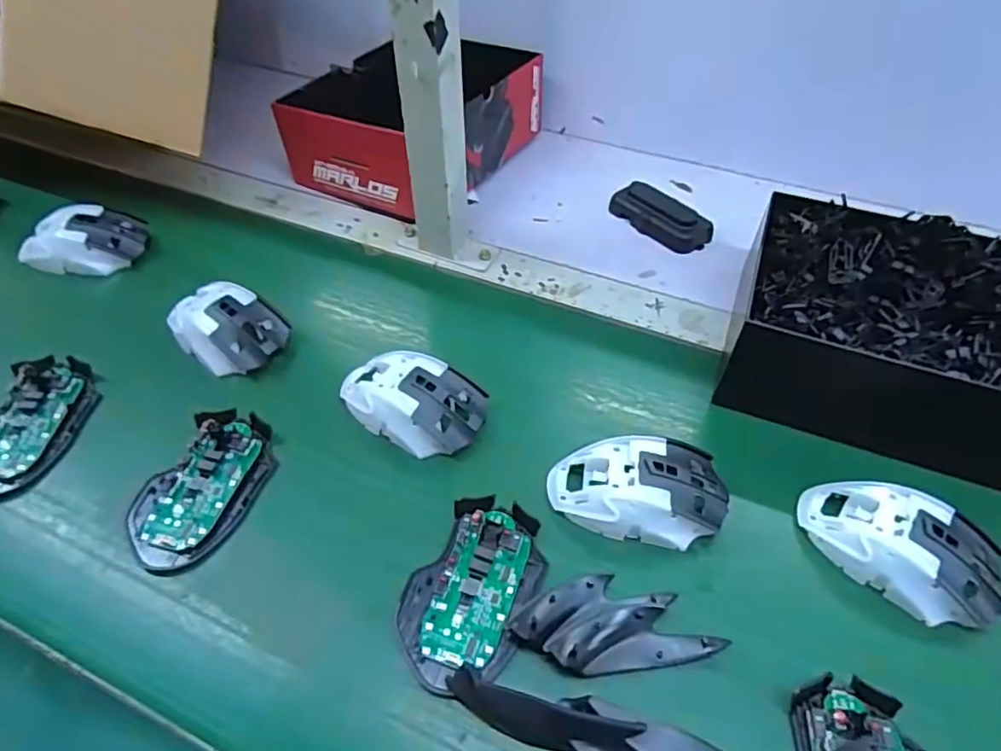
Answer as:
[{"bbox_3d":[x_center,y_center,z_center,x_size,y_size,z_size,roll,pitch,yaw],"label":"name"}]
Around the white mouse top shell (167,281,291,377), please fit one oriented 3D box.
[{"bbox_3d":[-0.228,-0.044,0.502,0.108,0.039,0.069,28,51,24],"label":"white mouse top shell"}]

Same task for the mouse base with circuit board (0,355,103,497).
[{"bbox_3d":[-0.346,0.035,0.448,0.068,0.021,0.112,10,46,9],"label":"mouse base with circuit board"}]

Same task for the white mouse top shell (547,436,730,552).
[{"bbox_3d":[0.092,0.075,0.405,0.113,0.035,0.065,3,45,2],"label":"white mouse top shell"}]

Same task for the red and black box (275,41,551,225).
[{"bbox_3d":[-0.097,-0.289,0.676,0.202,0.084,0.245,25,50,22],"label":"red and black box"}]

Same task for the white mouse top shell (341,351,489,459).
[{"bbox_3d":[-0.068,0.016,0.455,0.117,0.038,0.065,22,49,20],"label":"white mouse top shell"}]

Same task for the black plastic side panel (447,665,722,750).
[{"bbox_3d":[0.042,0.183,0.314,0.143,0.026,0.031,16,47,15],"label":"black plastic side panel"}]

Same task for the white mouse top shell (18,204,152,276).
[{"bbox_3d":[-0.391,-0.131,0.572,0.106,0.032,0.065,1,45,1],"label":"white mouse top shell"}]

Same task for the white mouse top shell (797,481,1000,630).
[{"bbox_3d":[0.252,0.107,0.384,0.118,0.044,0.064,31,52,26],"label":"white mouse top shell"}]

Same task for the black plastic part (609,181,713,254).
[{"bbox_3d":[0.163,-0.163,0.623,0.106,0.019,0.049,35,55,29],"label":"black plastic part"}]

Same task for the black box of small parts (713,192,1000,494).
[{"bbox_3d":[0.304,-0.036,0.466,0.229,0.099,0.186,19,48,17],"label":"black box of small parts"}]

